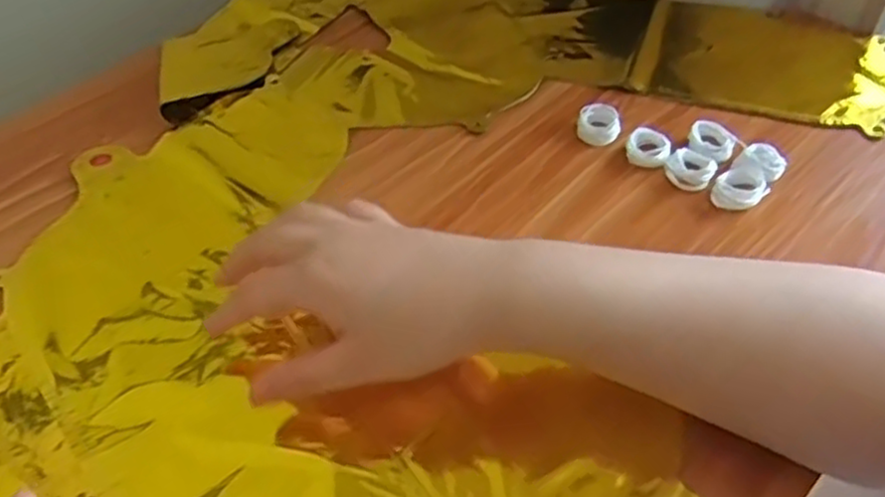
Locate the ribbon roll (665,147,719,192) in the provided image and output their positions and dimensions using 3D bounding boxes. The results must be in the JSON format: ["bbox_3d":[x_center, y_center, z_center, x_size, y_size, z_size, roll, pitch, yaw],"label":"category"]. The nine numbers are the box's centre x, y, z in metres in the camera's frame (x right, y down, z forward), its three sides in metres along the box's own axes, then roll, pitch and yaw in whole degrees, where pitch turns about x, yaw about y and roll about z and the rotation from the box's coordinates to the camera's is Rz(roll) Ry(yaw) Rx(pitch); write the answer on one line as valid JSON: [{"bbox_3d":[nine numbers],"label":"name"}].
[{"bbox_3d":[0.160,-0.053,0.470,0.030,0.008,0.028,-1,50,1],"label":"ribbon roll"}]

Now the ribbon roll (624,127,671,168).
[{"bbox_3d":[0.137,-0.067,0.484,0.028,0.010,0.030,-1,50,1],"label":"ribbon roll"}]

